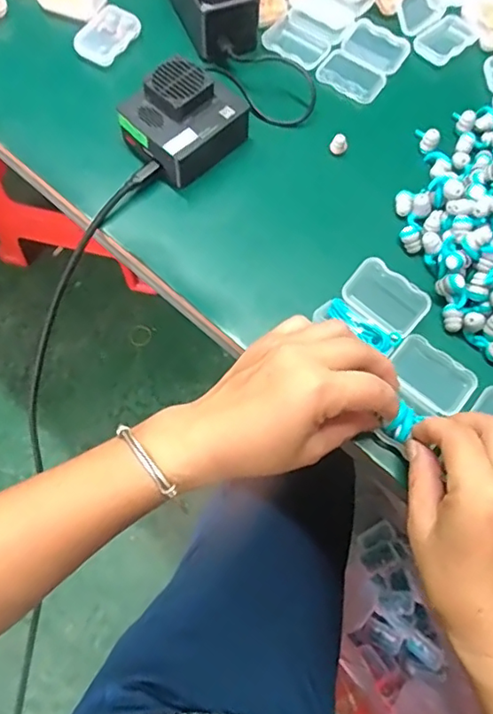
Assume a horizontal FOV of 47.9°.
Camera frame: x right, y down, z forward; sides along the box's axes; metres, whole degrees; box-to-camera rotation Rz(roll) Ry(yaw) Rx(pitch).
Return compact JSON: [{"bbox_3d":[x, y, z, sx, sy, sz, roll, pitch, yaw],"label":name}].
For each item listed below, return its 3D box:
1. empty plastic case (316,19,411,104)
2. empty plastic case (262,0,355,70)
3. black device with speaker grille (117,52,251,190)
[{"bbox_3d":[0.103,-0.259,0.484,0.055,0.010,0.080,34,71,11],"label":"empty plastic case"},{"bbox_3d":[0.055,-0.289,0.493,0.057,0.016,0.079,35,71,11],"label":"empty plastic case"},{"bbox_3d":[-0.047,-0.184,0.424,0.082,0.043,0.067,-42,76,-16],"label":"black device with speaker grille"}]

